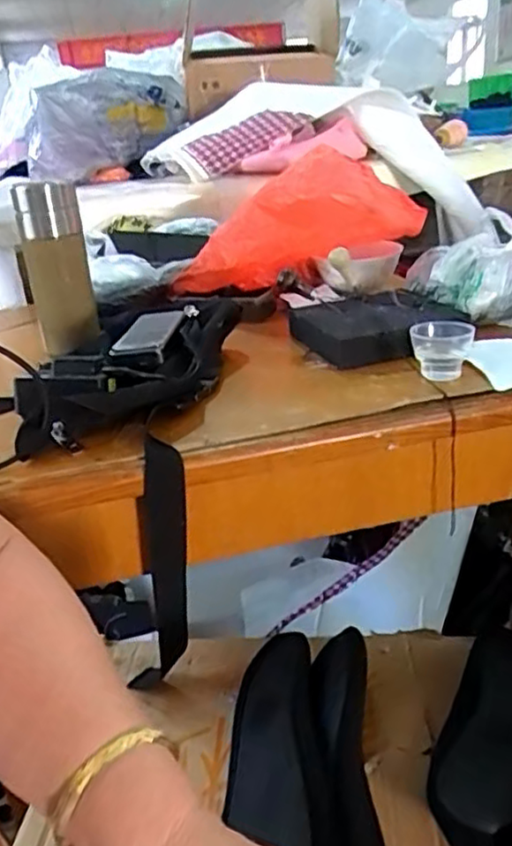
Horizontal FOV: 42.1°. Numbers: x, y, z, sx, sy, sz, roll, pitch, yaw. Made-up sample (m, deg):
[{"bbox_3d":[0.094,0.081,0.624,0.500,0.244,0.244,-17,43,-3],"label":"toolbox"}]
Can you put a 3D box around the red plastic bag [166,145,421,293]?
[{"bbox_3d":[0.037,-0.259,0.860,0.324,0.126,0.129,-17,21,19],"label":"red plastic bag"}]

